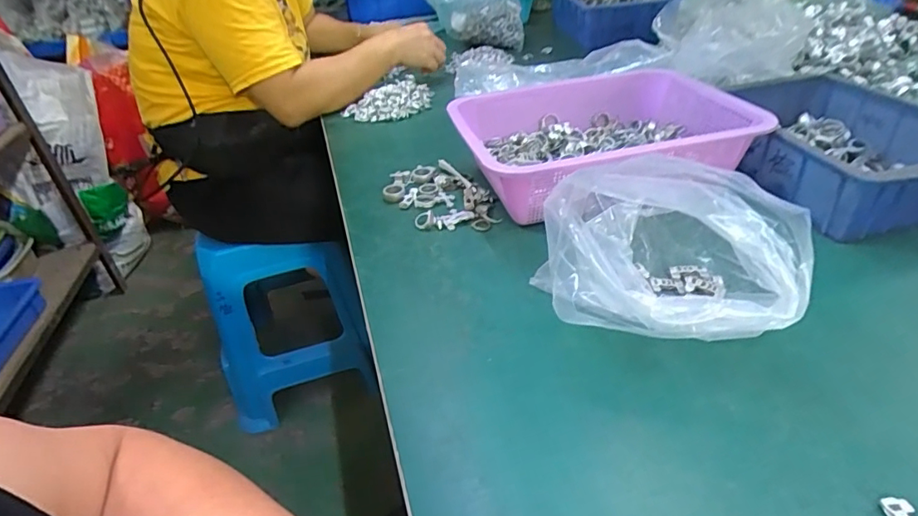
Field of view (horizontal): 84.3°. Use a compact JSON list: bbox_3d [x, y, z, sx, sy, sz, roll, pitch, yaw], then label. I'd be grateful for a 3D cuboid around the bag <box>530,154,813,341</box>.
[{"bbox_3d":[0.150,-0.005,0.382,0.164,0.109,0.147,6,37,16],"label":"bag"}]

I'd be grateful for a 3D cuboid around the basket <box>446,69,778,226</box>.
[{"bbox_3d":[0.163,-0.135,0.587,0.312,0.079,0.229,-12,36,-9],"label":"basket"}]

